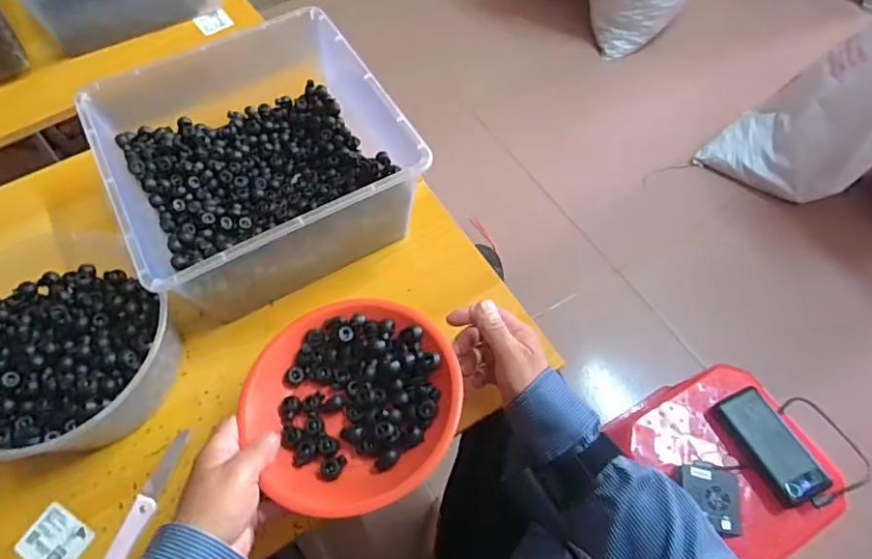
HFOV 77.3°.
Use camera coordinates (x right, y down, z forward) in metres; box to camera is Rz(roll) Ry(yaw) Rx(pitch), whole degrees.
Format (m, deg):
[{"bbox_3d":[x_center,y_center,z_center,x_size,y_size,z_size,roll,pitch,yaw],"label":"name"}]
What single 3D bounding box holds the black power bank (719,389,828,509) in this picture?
[{"bbox_3d":[0.473,0.233,0.771,0.068,0.033,0.153,-22,63,-12],"label":"black power bank"}]

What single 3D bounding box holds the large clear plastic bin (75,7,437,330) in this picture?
[{"bbox_3d":[-0.209,-0.140,0.652,0.302,0.137,0.315,-28,65,-14],"label":"large clear plastic bin"}]

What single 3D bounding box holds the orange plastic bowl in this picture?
[{"bbox_3d":[-0.076,0.102,0.486,0.180,0.031,0.192,0,61,0],"label":"orange plastic bowl"}]

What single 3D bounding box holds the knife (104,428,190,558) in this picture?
[{"bbox_3d":[-0.289,0.231,0.534,0.021,0.012,0.167,16,62,9],"label":"knife"}]

